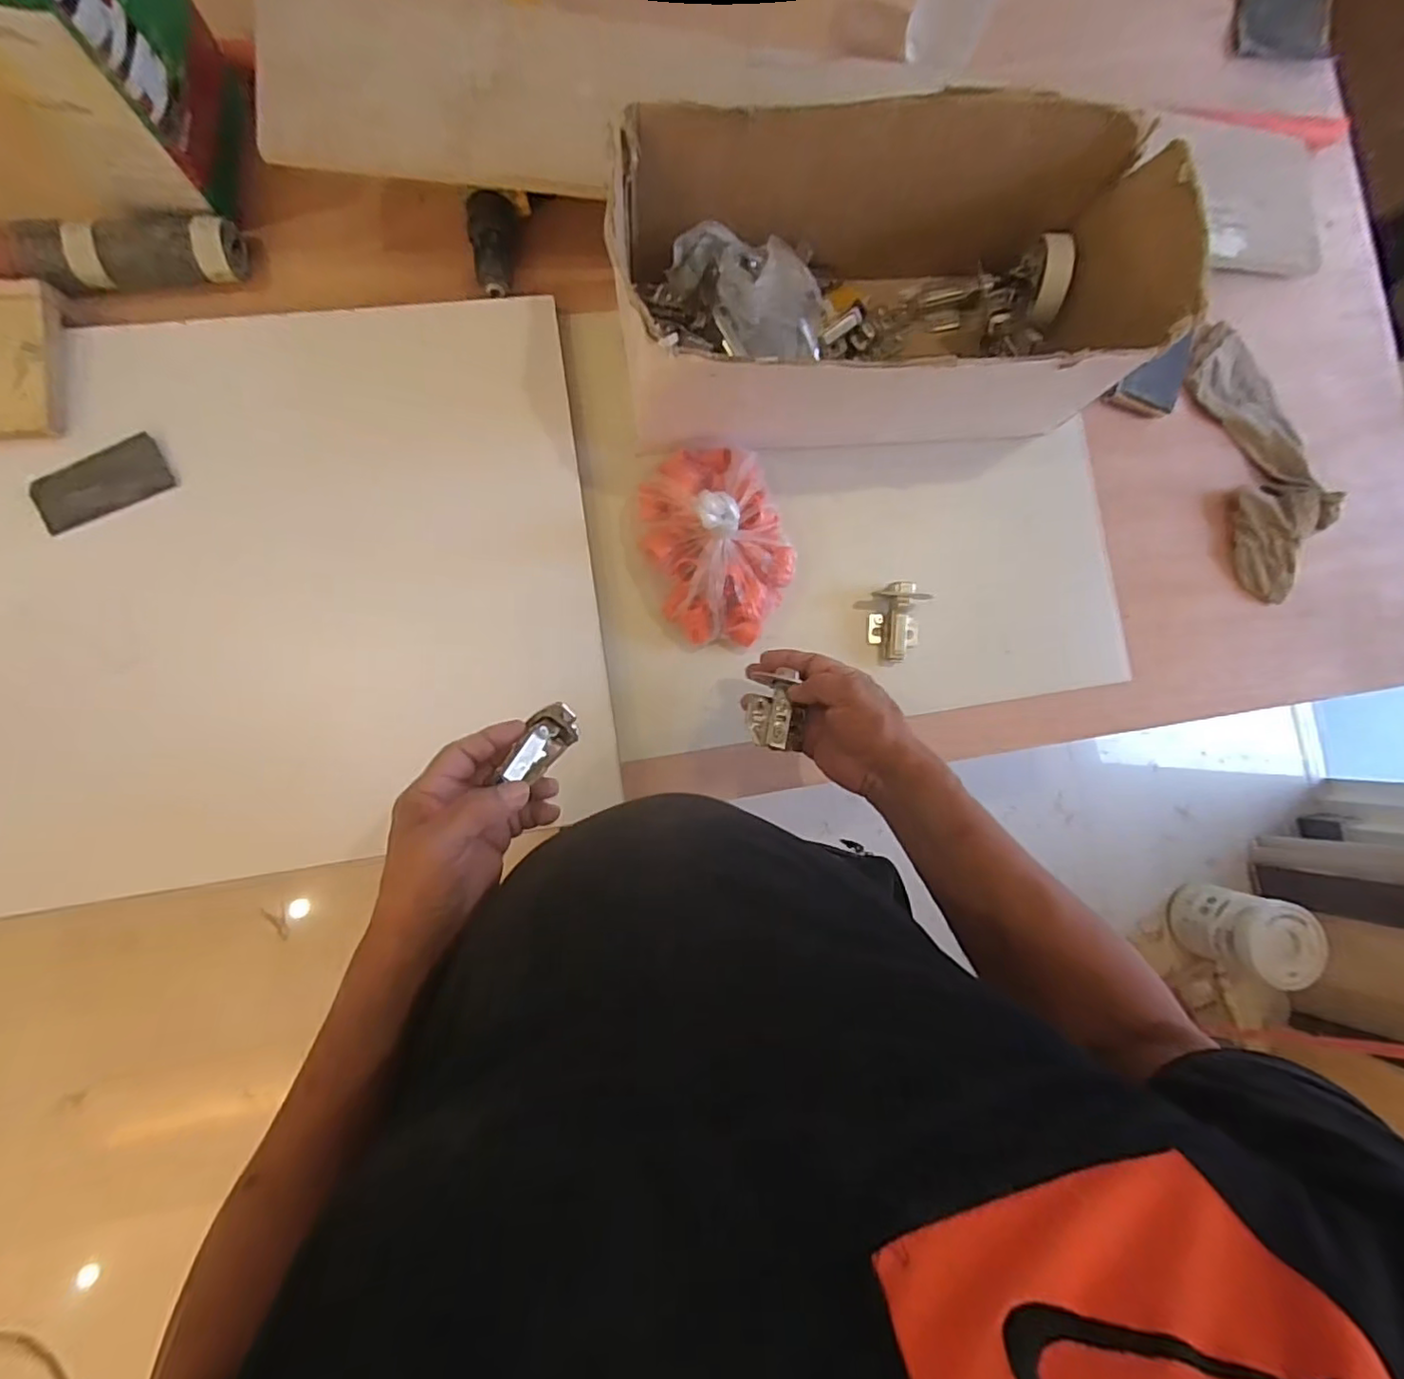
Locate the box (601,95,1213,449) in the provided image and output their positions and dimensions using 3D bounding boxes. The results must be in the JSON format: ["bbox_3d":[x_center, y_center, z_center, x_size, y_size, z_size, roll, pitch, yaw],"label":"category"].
[{"bbox_3d":[0.160,-0.355,0.556,0.477,0.165,0.218,-5,86,-6],"label":"box"}]

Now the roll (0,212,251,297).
[{"bbox_3d":[-0.557,-0.397,0.563,0.249,0.042,0.062,-5,86,-6],"label":"roll"}]

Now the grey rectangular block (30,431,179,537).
[{"bbox_3d":[-0.537,-0.183,0.549,0.113,0.007,0.046,-26,112,-6],"label":"grey rectangular block"}]

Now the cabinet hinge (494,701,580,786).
[{"bbox_3d":[-0.118,0.042,0.437,0.034,0.039,0.063,39,53,-4],"label":"cabinet hinge"}]

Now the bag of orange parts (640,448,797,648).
[{"bbox_3d":[0.015,-0.139,0.580,0.135,0.095,0.194,-22,88,-7],"label":"bag of orange parts"}]

